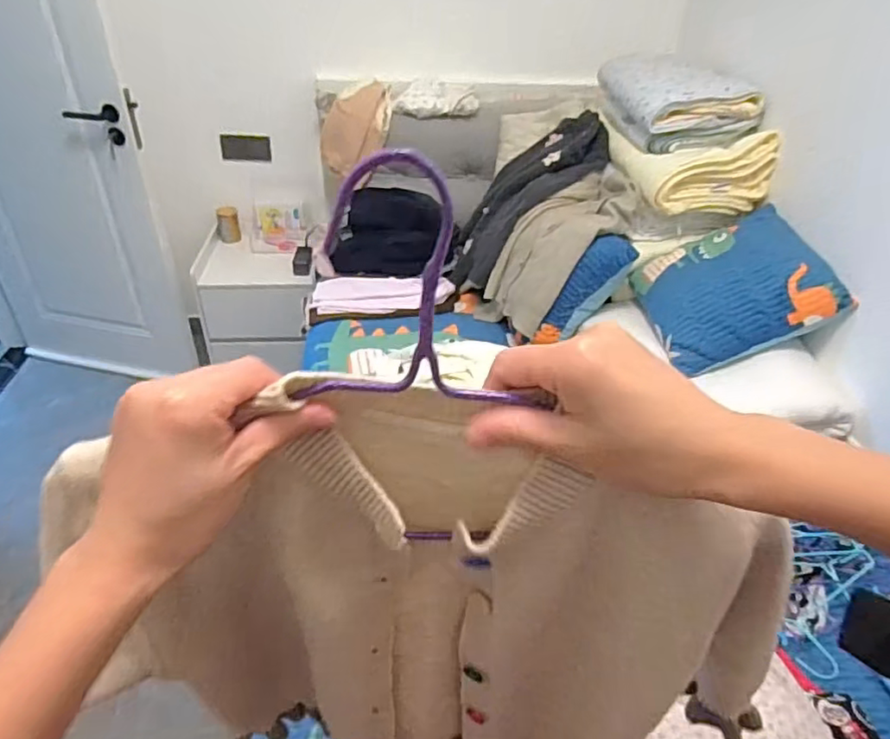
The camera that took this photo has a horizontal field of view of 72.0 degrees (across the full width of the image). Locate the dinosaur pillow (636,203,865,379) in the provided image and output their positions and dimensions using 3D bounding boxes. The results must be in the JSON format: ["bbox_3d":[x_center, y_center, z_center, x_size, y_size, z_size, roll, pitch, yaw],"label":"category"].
[{"bbox_3d":[0.664,-0.196,1.440,0.379,0.088,0.361,-28,53,19],"label":"dinosaur pillow"}]

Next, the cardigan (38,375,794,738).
[{"bbox_3d":[-0.013,0.168,0.380,0.378,0.358,0.063,3,37,0],"label":"cardigan"}]

